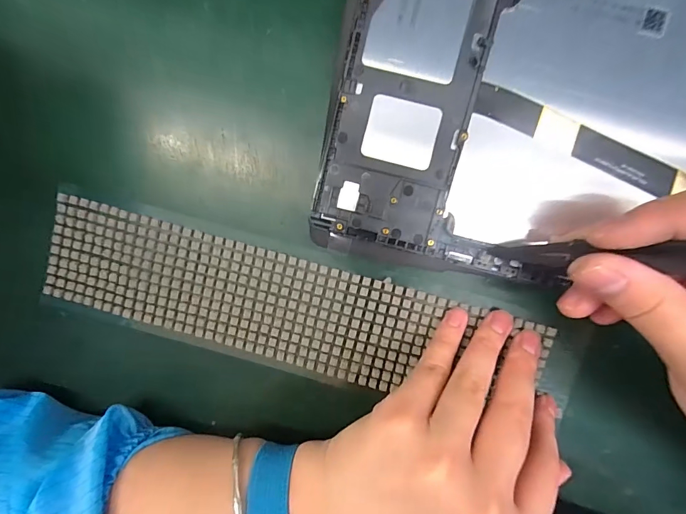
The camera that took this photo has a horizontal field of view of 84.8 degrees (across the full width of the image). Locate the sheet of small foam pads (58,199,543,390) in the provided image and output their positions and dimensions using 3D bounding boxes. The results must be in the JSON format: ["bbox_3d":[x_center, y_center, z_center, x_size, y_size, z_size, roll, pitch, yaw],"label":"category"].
[{"bbox_3d":[-0.028,0.030,0.209,0.277,0.004,0.064,13,97,2],"label":"sheet of small foam pads"}]

